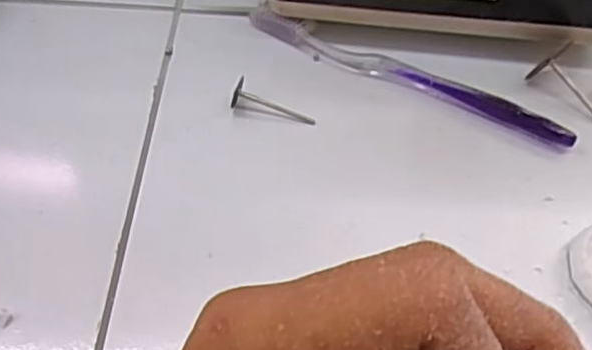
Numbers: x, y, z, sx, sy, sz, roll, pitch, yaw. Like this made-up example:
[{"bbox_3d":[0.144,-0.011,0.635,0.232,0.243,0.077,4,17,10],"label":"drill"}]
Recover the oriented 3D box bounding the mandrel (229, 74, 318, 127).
[{"bbox_3d":[-0.011,-0.038,0.342,0.044,0.013,0.015,15,54,10],"label":"mandrel"}]

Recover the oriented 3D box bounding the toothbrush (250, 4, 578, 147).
[{"bbox_3d":[0.056,-0.055,0.356,0.187,0.010,0.017,25,56,16],"label":"toothbrush"}]

